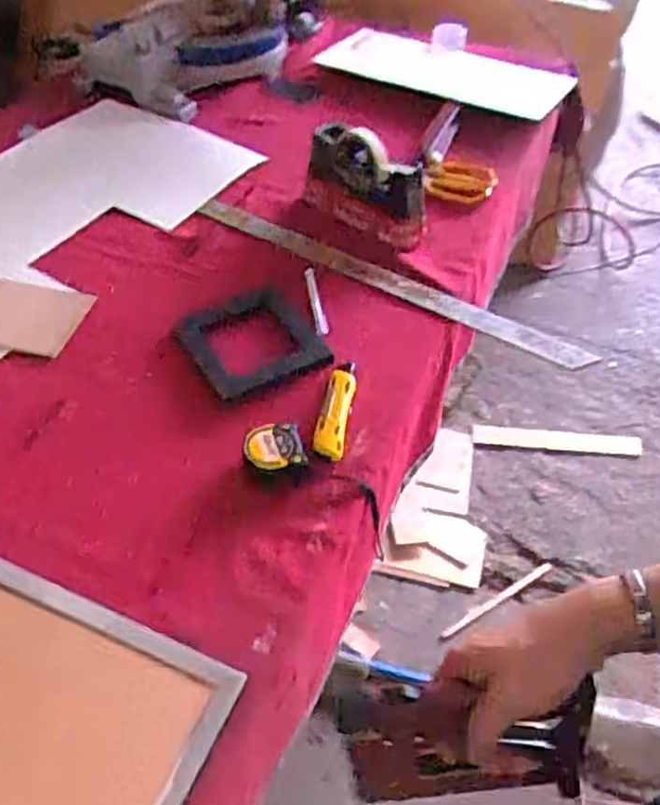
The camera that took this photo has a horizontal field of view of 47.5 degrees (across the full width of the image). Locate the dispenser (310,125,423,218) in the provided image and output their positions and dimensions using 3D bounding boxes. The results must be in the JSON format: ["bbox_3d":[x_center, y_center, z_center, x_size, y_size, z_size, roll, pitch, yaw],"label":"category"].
[{"bbox_3d":[0.048,-0.337,1.060,0.162,0.086,0.067,13,50,10],"label":"dispenser"}]

